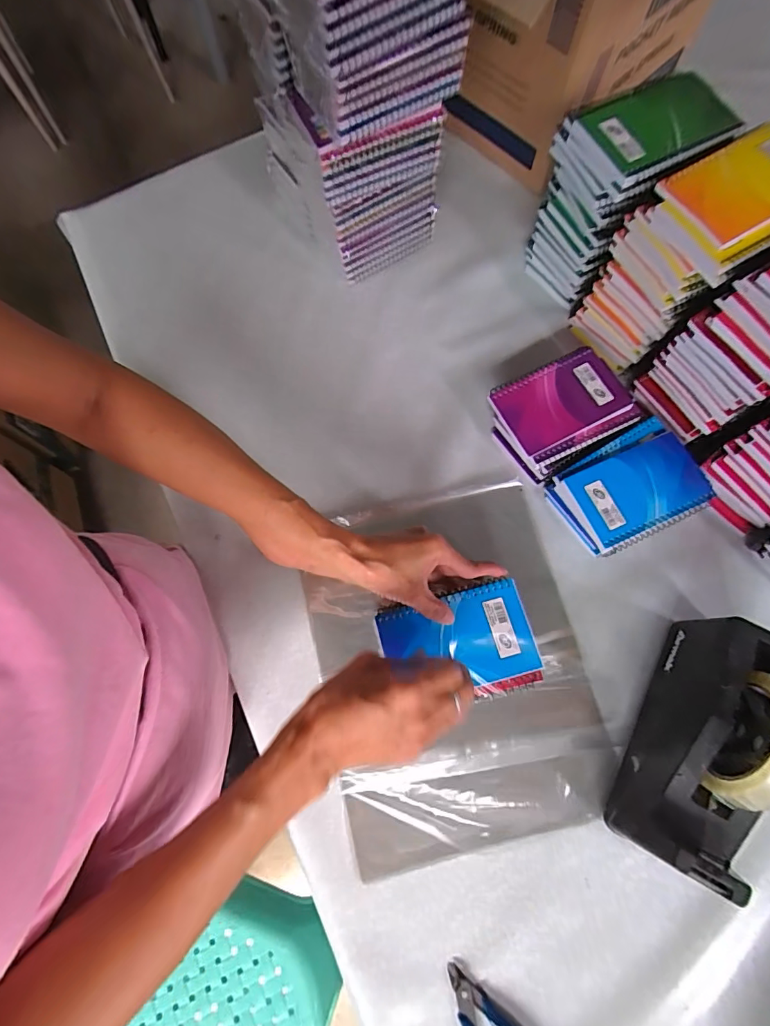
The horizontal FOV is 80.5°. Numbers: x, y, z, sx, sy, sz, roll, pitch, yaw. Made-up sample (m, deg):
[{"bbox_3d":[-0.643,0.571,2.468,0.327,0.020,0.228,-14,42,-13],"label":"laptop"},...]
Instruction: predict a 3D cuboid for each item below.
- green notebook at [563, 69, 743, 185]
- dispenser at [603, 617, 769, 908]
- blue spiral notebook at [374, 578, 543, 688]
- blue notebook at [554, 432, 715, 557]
[{"bbox_3d":[0.245,-0.360,0.418,0.124,0.017,0.093,-29,71,2],"label":"green notebook"},{"bbox_3d":[0.276,0.193,0.377,0.075,0.131,0.203,28,75,8],"label":"dispenser"},{"bbox_3d":[0.066,0.114,0.405,0.131,0.007,0.082,-15,74,-4],"label":"blue spiral notebook"},{"bbox_3d":[0.264,-0.024,0.472,0.143,0.016,0.087,-23,71,-9],"label":"blue notebook"}]

